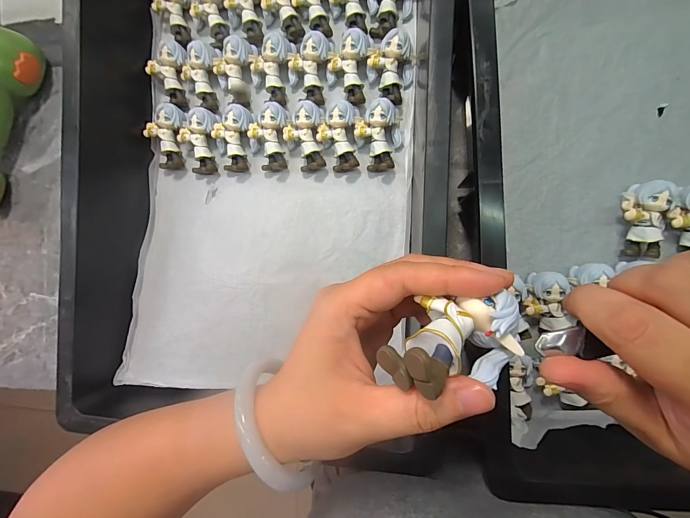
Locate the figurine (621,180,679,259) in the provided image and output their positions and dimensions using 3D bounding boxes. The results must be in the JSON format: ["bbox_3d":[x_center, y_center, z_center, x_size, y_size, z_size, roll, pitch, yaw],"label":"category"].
[{"bbox_3d":[0.253,-0.034,0.261,0.036,0.028,0.061,13,94,7],"label":"figurine"}]

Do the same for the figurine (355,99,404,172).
[{"bbox_3d":[0.032,-0.114,0.289,0.043,0.026,0.057,-4,92,8],"label":"figurine"}]

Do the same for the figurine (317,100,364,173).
[{"bbox_3d":[-0.003,-0.114,0.293,0.041,0.028,0.056,-17,90,8],"label":"figurine"}]

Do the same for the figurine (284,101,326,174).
[{"bbox_3d":[-0.040,-0.116,0.298,0.037,0.027,0.057,-5,92,8],"label":"figurine"}]

